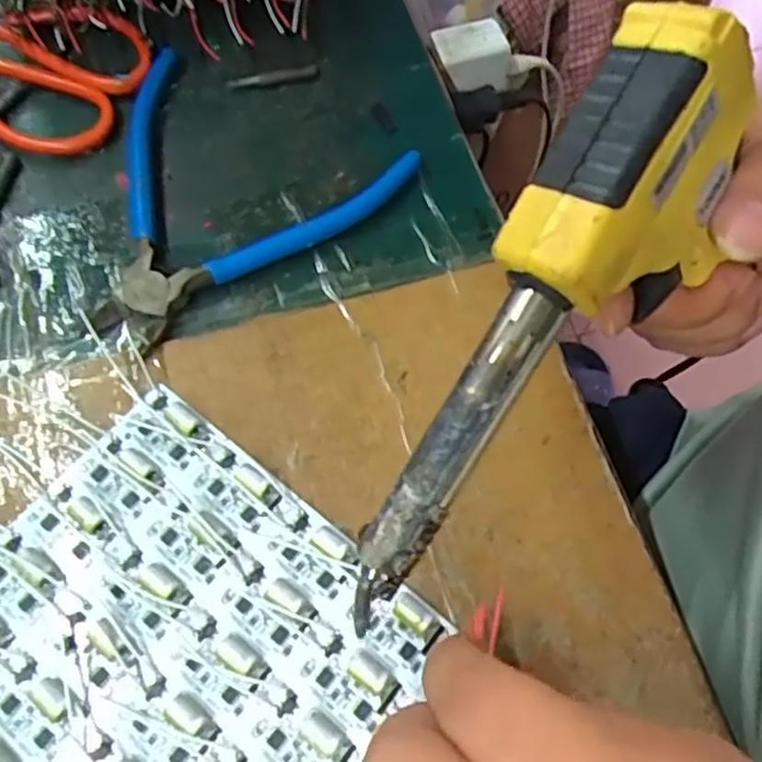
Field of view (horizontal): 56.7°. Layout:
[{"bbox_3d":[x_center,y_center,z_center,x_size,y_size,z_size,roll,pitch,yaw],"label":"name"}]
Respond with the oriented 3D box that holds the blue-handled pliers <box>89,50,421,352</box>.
[{"bbox_3d":[-0.076,-0.092,0.304,0.143,0.011,0.121,-35,72,-16],"label":"blue-handled pliers"}]

